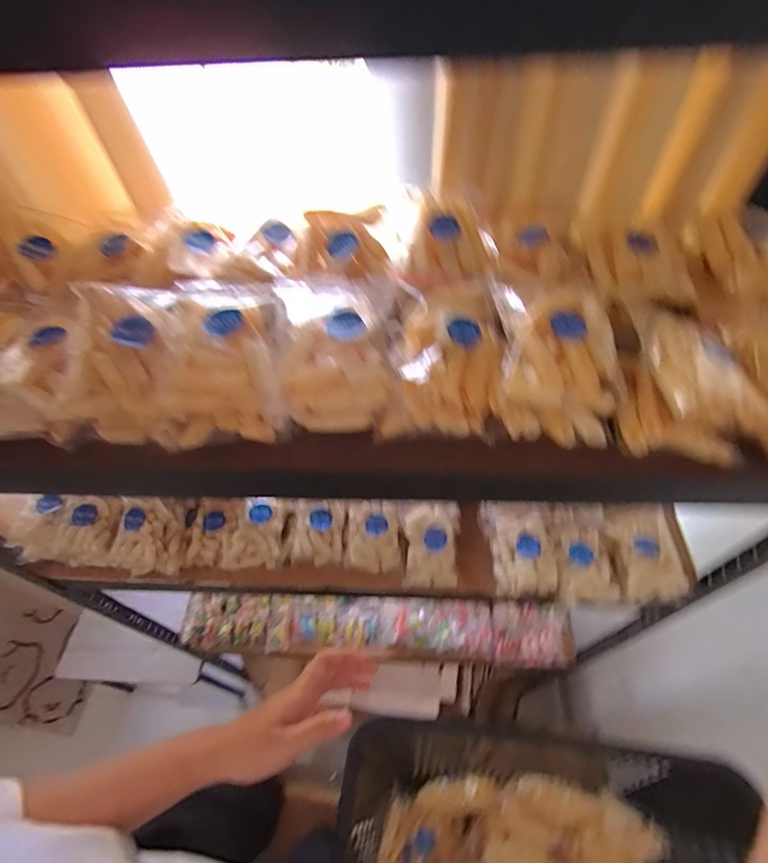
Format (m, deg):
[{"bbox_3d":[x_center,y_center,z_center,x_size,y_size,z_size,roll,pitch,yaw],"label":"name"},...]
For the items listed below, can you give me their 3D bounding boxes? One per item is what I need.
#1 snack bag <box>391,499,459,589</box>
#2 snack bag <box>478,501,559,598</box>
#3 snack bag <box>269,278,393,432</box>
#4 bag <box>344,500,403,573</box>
[{"bbox_3d":[0.063,0.145,0.595,0.085,0.062,0.101,-3,55,1],"label":"snack bag"},{"bbox_3d":[0.176,0.151,0.591,0.076,0.051,0.117,-8,55,-3],"label":"snack bag"},{"bbox_3d":[-0.041,-0.068,0.372,0.079,0.057,0.132,-8,55,-3],"label":"snack bag"},{"bbox_3d":[-0.015,0.134,0.599,0.073,0.035,0.088,-3,92,1],"label":"bag"}]

